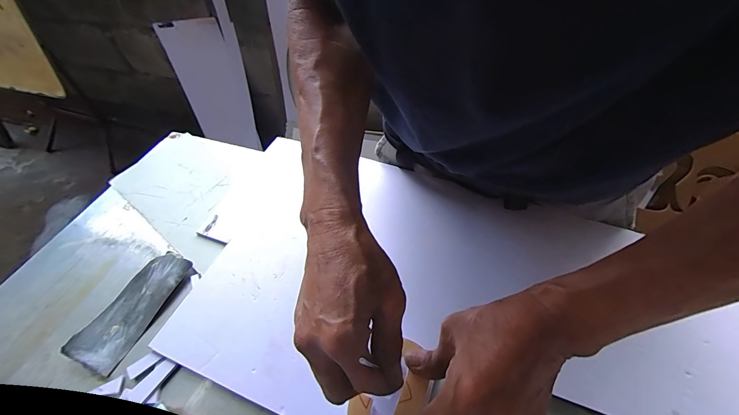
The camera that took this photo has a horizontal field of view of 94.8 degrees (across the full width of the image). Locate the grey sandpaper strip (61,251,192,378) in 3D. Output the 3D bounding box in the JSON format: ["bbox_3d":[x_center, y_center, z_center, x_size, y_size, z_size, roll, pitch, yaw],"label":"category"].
[{"bbox_3d":[-0.271,0.110,0.387,0.061,0.015,0.136,16,56,16],"label":"grey sandpaper strip"}]

